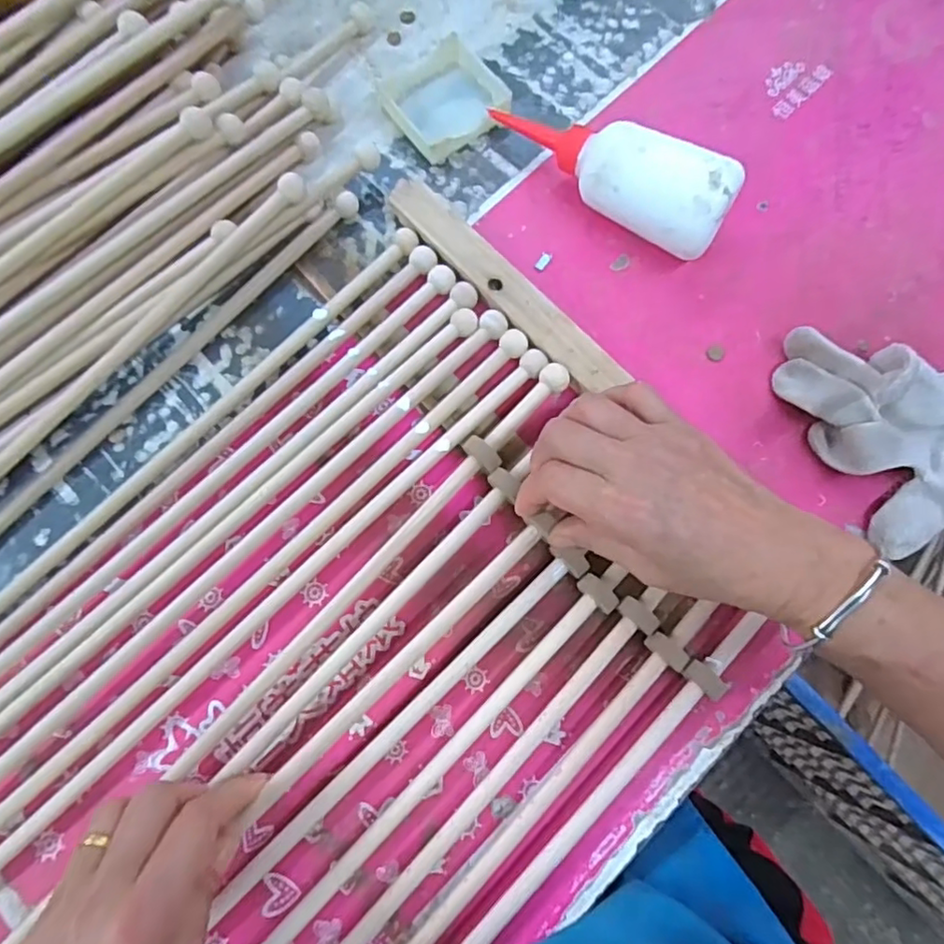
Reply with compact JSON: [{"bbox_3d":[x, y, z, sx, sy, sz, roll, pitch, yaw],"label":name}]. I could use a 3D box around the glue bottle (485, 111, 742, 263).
[{"bbox_3d":[0.095,-0.200,0.409,0.158,0.061,0.051,33,79,8],"label":"glue bottle"}]

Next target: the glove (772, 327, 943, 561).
[{"bbox_3d":[0.281,-0.042,0.377,0.132,0.044,0.149,-24,77,-5],"label":"glove"}]

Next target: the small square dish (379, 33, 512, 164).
[{"bbox_3d":[-0.021,-0.277,0.450,0.076,0.017,0.079,-37,79,-8],"label":"small square dish"}]

